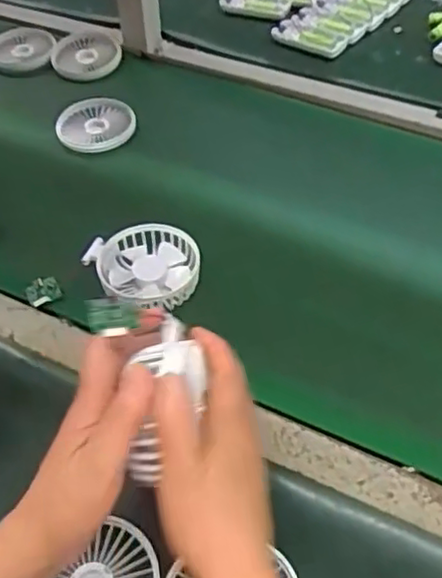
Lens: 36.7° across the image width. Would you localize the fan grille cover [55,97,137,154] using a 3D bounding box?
[{"bbox_3d":[-0.149,-0.198,0.798,0.089,0.015,0.097,-5,48,-2],"label":"fan grille cover"}]

